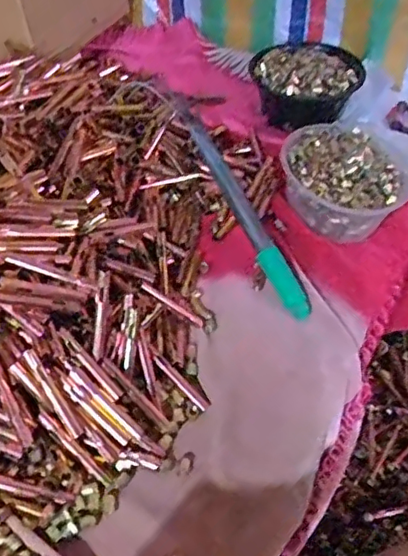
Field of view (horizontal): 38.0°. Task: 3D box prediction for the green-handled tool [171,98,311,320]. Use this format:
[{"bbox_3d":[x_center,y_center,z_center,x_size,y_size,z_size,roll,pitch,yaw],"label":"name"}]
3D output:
[{"bbox_3d":[0.039,-0.090,0.692,0.027,0.023,0.309,-20,70,-22],"label":"green-handled tool"}]

